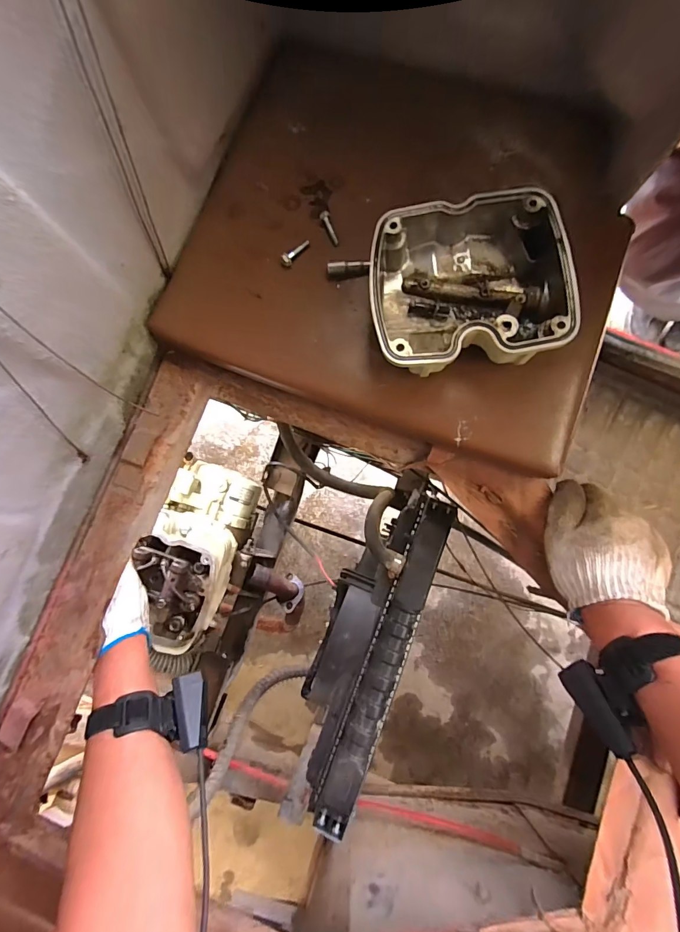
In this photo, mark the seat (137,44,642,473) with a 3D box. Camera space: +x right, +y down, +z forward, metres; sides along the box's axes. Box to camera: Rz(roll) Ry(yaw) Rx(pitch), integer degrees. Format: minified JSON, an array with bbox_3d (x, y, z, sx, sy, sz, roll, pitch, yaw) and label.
[{"bbox_3d":[0.066,-0.232,0.400,0.415,0.065,0.375,20,84,5],"label":"seat"}]

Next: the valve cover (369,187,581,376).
[{"bbox_3d":[0.107,-0.150,0.352,0.156,0.069,0.131,-5,82,4],"label":"valve cover"}]

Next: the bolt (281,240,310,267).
[{"bbox_3d":[-0.044,-0.213,0.395,0.034,0.012,0.010,-31,81,0],"label":"bolt"}]

